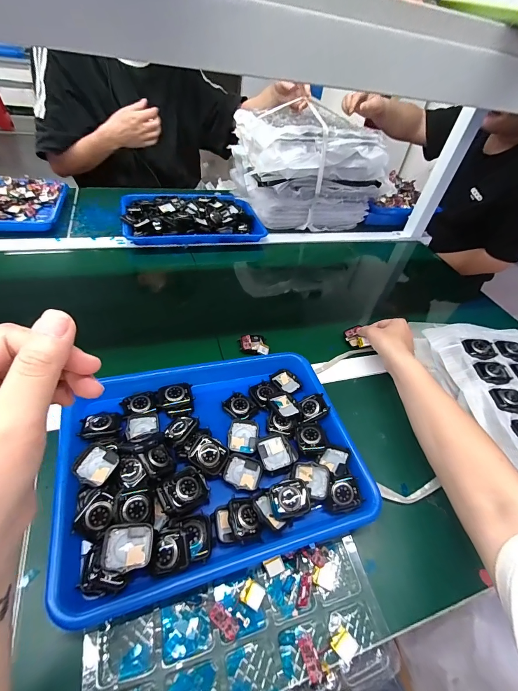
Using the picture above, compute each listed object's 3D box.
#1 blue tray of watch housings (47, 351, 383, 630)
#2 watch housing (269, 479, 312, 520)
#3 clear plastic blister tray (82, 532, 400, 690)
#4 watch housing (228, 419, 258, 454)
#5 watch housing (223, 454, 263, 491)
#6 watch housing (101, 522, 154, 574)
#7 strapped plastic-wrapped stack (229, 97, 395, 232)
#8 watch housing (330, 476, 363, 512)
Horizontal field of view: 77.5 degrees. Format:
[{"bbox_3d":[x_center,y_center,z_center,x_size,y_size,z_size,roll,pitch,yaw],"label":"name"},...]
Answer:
[{"bbox_3d":[-0.052,0.114,0.379,0.316,0.047,0.251,-8,48,-18],"label":"blue tray of watch housings"},{"bbox_3d":[0.033,0.166,0.349,0.040,0.011,0.037,-11,50,-14],"label":"watch housing"},{"bbox_3d":[-0.010,0.266,0.283,0.257,0.031,0.106,-8,48,-18],"label":"clear plastic blister tray"},{"bbox_3d":[-0.020,0.112,0.399,0.035,0.008,0.042,3,45,-8],"label":"watch housing"},{"bbox_3d":[-0.018,0.146,0.371,0.041,0.011,0.037,13,45,2],"label":"watch housing"},{"bbox_3d":[-0.120,0.184,0.294,0.042,0.009,0.037,1,52,-19],"label":"watch housing"},{"bbox_3d":[0.125,-0.480,0.869,0.338,0.214,0.286,-10,49,-20],"label":"strapped plastic-wrapped stack"},{"bbox_3d":[0.097,0.165,0.359,0.036,0.007,0.033,2,65,-5],"label":"watch housing"}]

